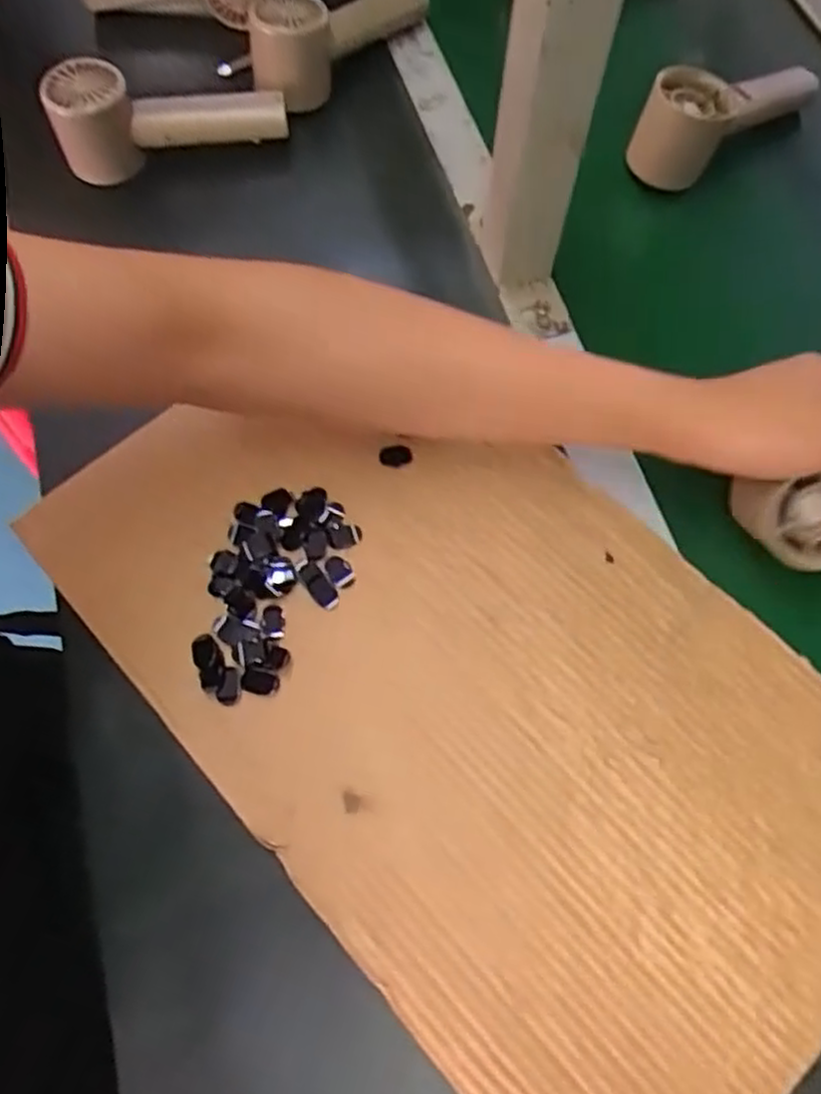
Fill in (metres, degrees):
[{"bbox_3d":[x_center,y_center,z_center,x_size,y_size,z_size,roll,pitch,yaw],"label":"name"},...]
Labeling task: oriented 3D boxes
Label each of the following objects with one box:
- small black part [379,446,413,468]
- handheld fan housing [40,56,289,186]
[{"bbox_3d":[-0.009,-0.055,0.471,0.021,0.010,0.010,-9,67,-3],"label":"small black part"},{"bbox_3d":[-0.175,-0.317,0.559,0.162,0.063,0.056,-13,67,-5],"label":"handheld fan housing"}]

